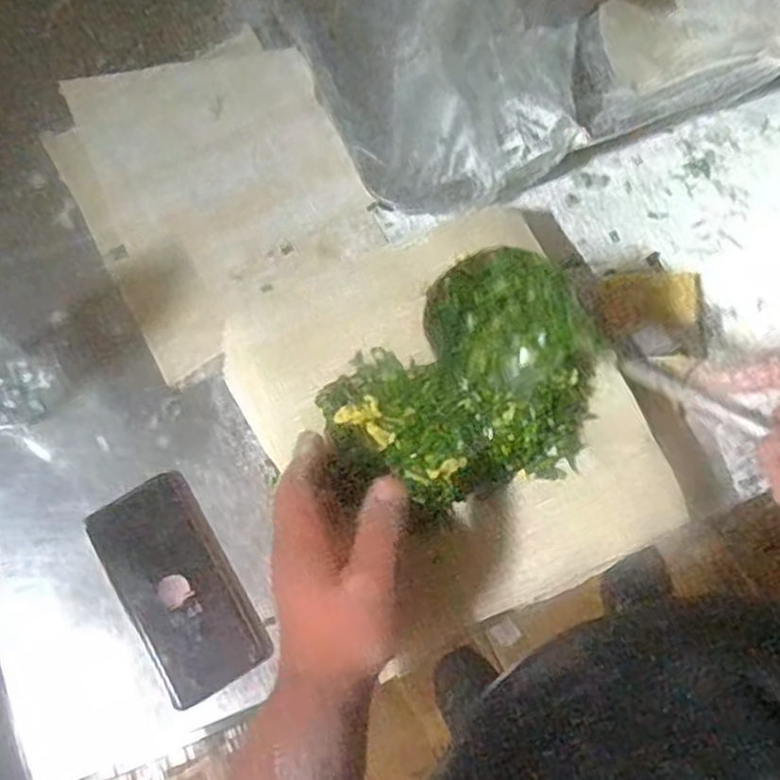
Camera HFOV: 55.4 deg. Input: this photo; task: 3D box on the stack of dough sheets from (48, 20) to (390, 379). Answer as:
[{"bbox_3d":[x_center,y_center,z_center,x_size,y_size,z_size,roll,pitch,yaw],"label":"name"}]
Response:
[{"bbox_3d":[-0.155,-0.186,0.660,0.230,0.012,0.289,-27,75,-7],"label":"stack of dough sheets"}]

